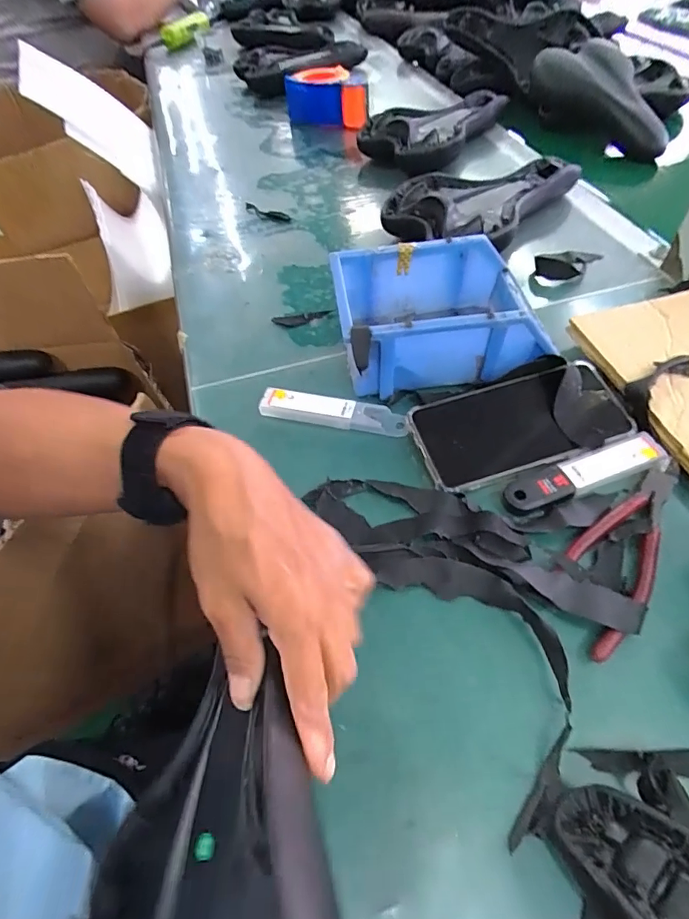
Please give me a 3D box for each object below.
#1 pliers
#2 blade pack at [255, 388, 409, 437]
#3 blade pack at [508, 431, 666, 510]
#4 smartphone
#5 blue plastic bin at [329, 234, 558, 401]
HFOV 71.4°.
[{"bbox_3d":[0.190,0.058,0.324,0.051,0.012,0.161,36,64,27],"label":"pliers"},{"bbox_3d":[-0.010,-0.041,0.406,0.124,0.014,0.024,9,55,11],"label":"blade pack"},{"bbox_3d":[0.179,0.010,0.354,0.126,0.007,0.027,-19,54,-9],"label":"blade pack"},{"bbox_3d":[0.140,-0.030,0.376,0.168,0.011,0.079,-15,54,-6],"label":"smartphone"},{"bbox_3d":[0.081,-0.122,0.420,0.164,0.076,0.127,-8,53,-1],"label":"blue plastic bin"}]

